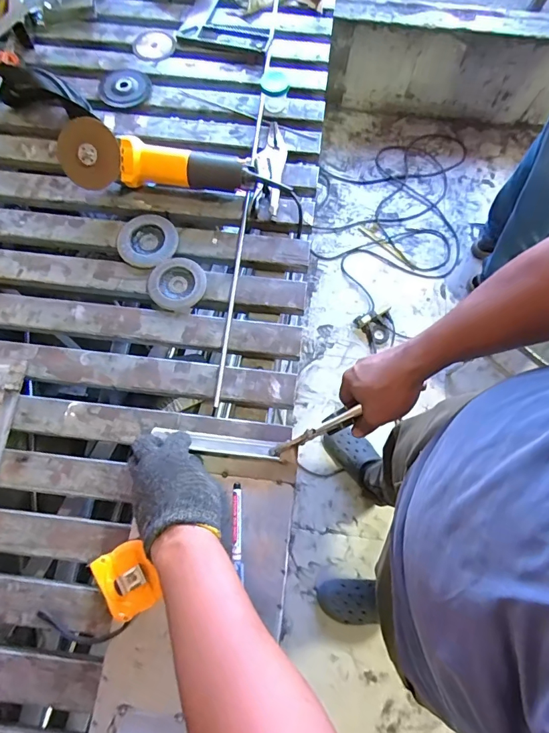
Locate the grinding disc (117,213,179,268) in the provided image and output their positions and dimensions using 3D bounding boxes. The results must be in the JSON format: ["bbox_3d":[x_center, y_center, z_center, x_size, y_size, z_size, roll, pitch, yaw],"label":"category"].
[{"bbox_3d":[-0.201,-0.200,0.676,0.090,0.013,0.089,1,71,-2],"label":"grinding disc"}]

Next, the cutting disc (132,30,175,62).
[{"bbox_3d":[-0.233,-0.621,0.820,0.076,0.005,0.081,-1,75,5],"label":"cutting disc"}]

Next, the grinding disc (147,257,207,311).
[{"bbox_3d":[-0.151,-0.128,0.655,0.085,0.006,0.084,1,71,-2],"label":"grinding disc"}]

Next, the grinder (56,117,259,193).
[{"bbox_3d":[-0.181,-0.321,0.672,0.294,0.100,0.075,0,71,-2],"label":"grinder"}]

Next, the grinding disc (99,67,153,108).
[{"bbox_3d":[-0.275,-0.518,0.784,0.090,0.015,0.098,1,71,-2],"label":"grinding disc"}]

